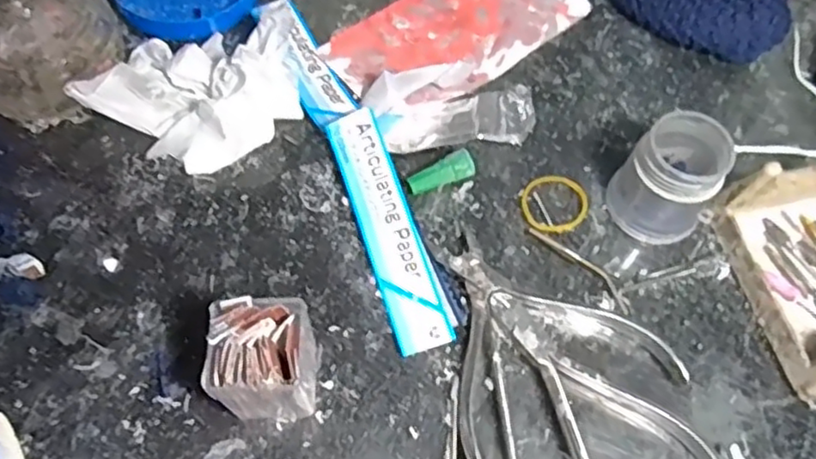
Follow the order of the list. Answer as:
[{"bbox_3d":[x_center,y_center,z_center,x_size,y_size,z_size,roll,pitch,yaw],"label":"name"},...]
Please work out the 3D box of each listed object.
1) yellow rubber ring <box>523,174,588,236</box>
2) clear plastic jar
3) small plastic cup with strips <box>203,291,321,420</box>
[{"bbox_3d":[0.072,-0.013,0.330,0.031,0.004,0.034,1,63,-2],"label":"yellow rubber ring"},{"bbox_3d":[0.121,-0.023,0.311,0.041,0.050,0.041,1,63,-2],"label":"clear plastic jar"},{"bbox_3d":[-0.054,0.051,0.260,0.034,0.056,0.035,0,63,-3],"label":"small plastic cup with strips"}]

